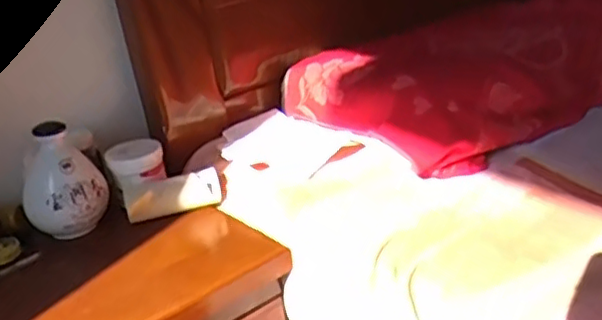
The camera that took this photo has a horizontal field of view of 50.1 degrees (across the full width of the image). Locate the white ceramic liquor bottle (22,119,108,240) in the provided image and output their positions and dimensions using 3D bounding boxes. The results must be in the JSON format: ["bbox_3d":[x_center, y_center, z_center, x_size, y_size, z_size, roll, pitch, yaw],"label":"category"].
[{"bbox_3d":[-0.334,0.029,0.906,0.091,0.146,0.096,8,28,31],"label":"white ceramic liquor bottle"}]

